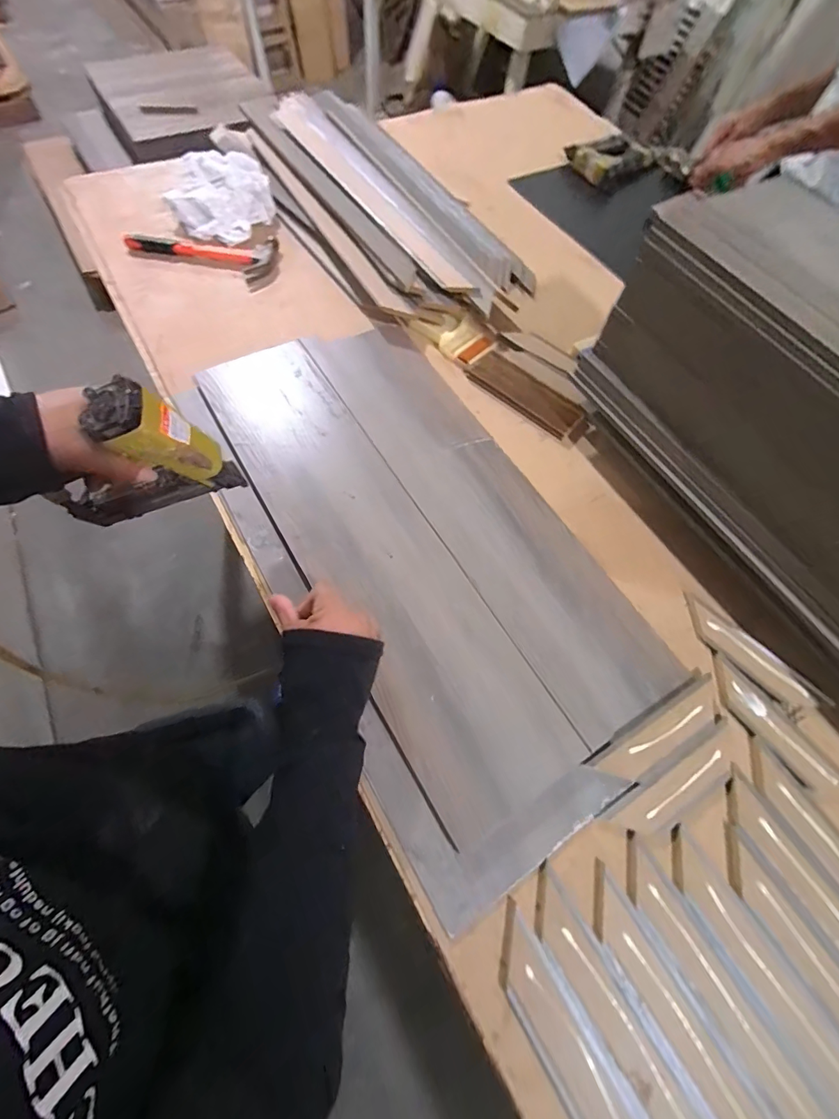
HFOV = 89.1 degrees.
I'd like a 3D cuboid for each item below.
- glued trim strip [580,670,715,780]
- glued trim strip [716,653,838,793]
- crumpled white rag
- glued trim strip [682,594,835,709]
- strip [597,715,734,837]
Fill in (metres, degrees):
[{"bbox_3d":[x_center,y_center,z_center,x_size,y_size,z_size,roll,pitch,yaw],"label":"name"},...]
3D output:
[{"bbox_3d":[0.261,0.184,0.461,0.179,0.006,0.046,-29,70,-16],"label":"glued trim strip"},{"bbox_3d":[0.400,0.191,0.475,0.047,0.006,0.175,-36,72,-18],"label":"glued trim strip"},{"bbox_3d":[-0.359,-0.656,0.771,0.179,0.065,0.193,-17,67,-11],"label":"crumpled white rag"},{"bbox_3d":[0.393,0.112,0.506,0.044,0.008,0.172,-40,73,-19],"label":"glued trim strip"},{"bbox_3d":[0.270,0.234,0.443,0.177,0.005,0.050,-26,69,-15],"label":"strip"}]

